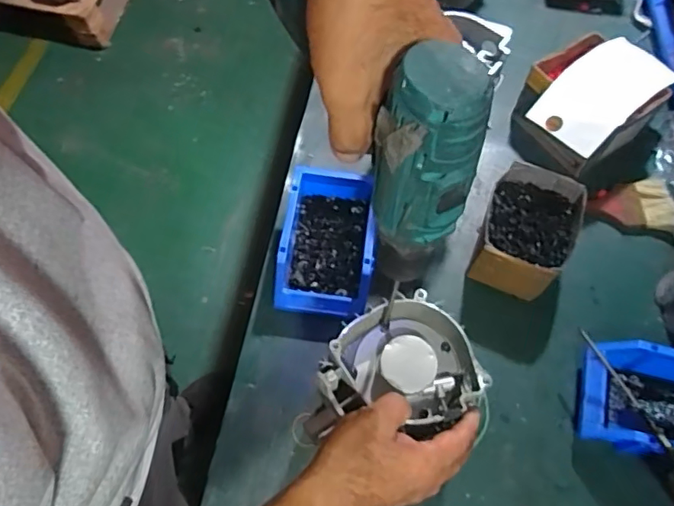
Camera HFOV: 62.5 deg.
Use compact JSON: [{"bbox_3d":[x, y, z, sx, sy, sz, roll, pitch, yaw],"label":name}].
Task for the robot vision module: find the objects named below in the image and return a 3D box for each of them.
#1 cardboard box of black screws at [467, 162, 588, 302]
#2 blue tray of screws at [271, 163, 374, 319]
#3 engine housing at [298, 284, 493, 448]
[{"bbox_3d":[0.245,-0.027,0.728,0.114,0.087,0.153,24,65,9],"label":"cardboard box of black screws"},{"bbox_3d":[-0.013,-0.014,0.716,0.117,0.078,0.184,6,64,0],"label":"blue tray of screws"},{"bbox_3d":[0.055,0.102,0.503,0.140,0.048,0.125,7,64,1],"label":"engine housing"}]

